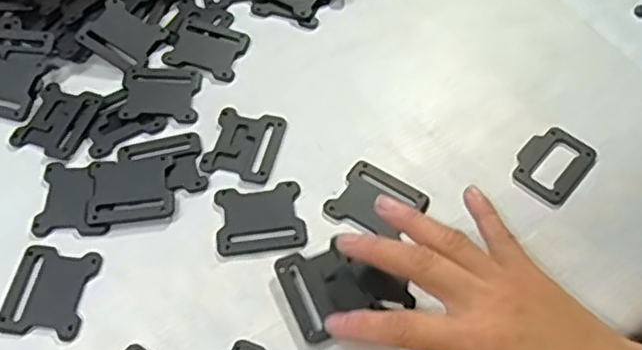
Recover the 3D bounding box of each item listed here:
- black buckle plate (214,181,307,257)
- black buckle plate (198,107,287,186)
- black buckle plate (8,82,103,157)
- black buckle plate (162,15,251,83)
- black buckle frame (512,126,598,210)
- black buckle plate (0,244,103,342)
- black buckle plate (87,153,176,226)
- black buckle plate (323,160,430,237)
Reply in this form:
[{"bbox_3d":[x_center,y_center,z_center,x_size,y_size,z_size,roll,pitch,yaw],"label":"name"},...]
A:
[{"bbox_3d":[-0.036,0.025,0.383,0.050,0.004,0.046,-7,56,-4],"label":"black buckle plate"},{"bbox_3d":[-0.048,-0.020,0.408,0.043,0.004,0.051,12,57,9],"label":"black buckle plate"},{"bbox_3d":[-0.169,-0.036,0.418,0.041,0.005,0.048,16,57,11],"label":"black buckle plate"},{"bbox_3d":[-0.077,-0.088,0.452,0.048,0.006,0.045,17,58,12],"label":"black buckle plate"},{"bbox_3d":[0.143,-0.007,0.403,0.039,0.004,0.054,37,64,23],"label":"black buckle frame"},{"bbox_3d":[-0.150,0.063,0.358,0.045,0.004,0.052,7,56,5],"label":"black buckle plate"},{"bbox_3d":[-0.114,0.008,0.390,0.049,0.004,0.045,-7,56,-4],"label":"black buckle plate"},{"bbox_3d":[0.033,0.016,0.390,0.048,0.004,0.045,31,61,20],"label":"black buckle plate"}]

